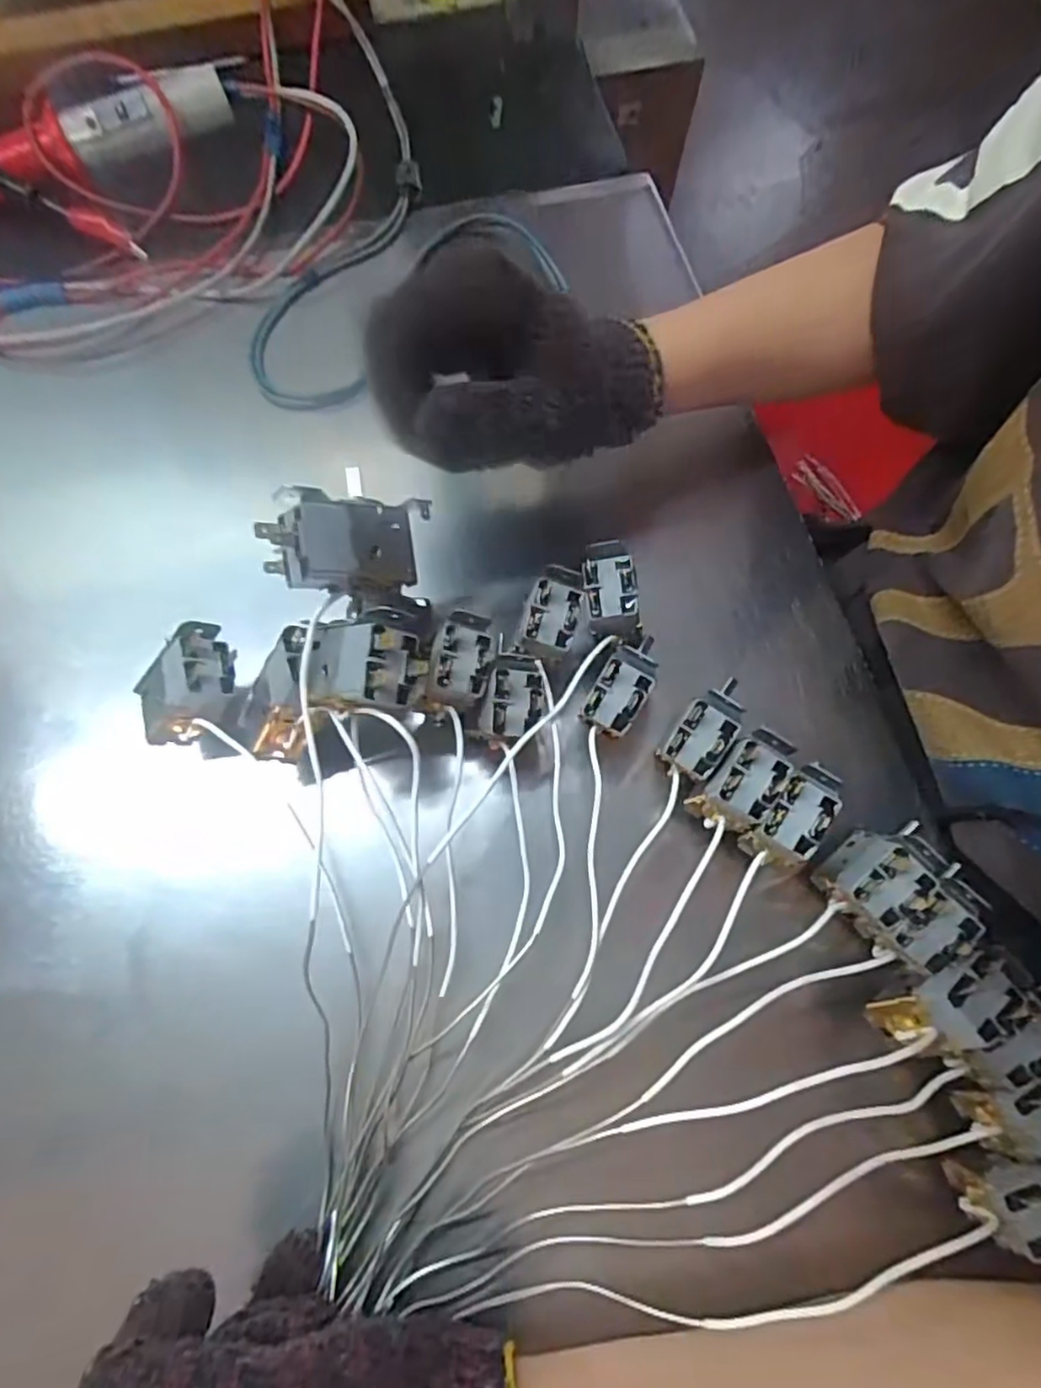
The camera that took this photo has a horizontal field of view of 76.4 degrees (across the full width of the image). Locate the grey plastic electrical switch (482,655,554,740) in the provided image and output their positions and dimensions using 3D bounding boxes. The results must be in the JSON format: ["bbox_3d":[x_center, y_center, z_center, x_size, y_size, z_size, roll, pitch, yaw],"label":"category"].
[{"bbox_3d":[-0.001,0.002,0.289,0.027,0.015,0.037,11,74,2],"label":"grey plastic electrical switch"}]

